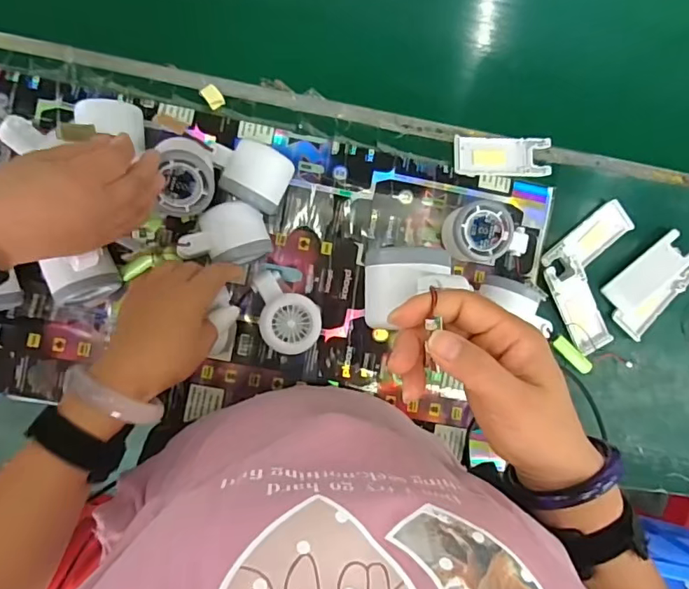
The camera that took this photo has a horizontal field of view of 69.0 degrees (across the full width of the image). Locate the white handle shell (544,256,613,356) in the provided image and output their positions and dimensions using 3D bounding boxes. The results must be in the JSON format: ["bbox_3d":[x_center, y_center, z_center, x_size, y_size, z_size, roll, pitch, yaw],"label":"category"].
[{"bbox_3d":[0.251,0.012,0.535,0.047,0.015,0.101,-24,91,-6],"label":"white handle shell"}]

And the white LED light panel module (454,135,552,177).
[{"bbox_3d":[0.167,-0.147,0.533,0.103,0.012,0.041,0,89,-6],"label":"white LED light panel module"}]

